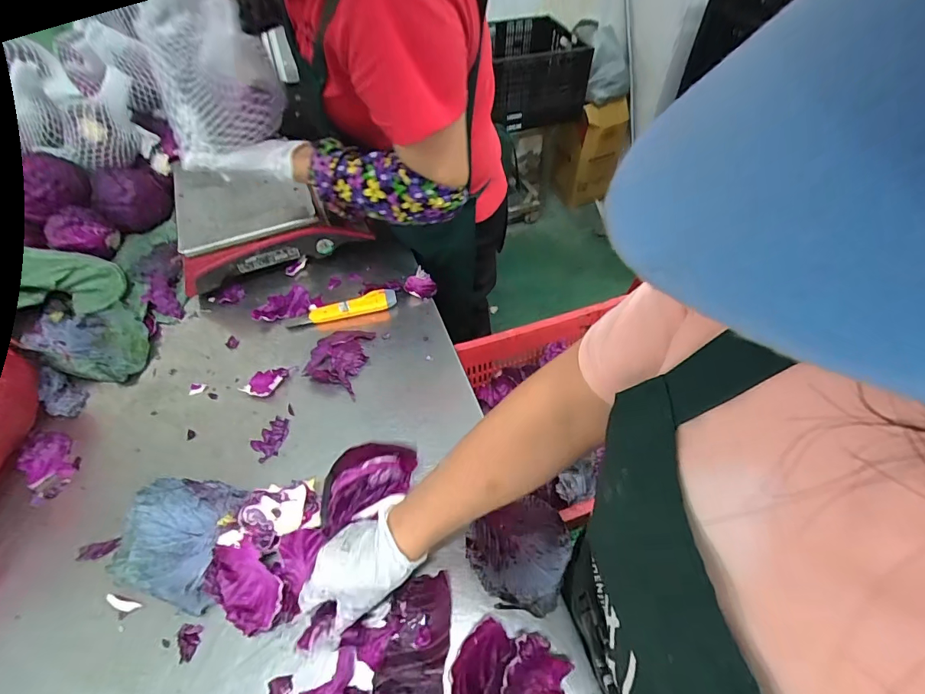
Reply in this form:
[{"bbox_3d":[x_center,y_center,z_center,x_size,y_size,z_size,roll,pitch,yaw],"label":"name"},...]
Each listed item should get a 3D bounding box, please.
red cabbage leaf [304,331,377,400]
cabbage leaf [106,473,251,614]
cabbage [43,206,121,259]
[{"bbox_3d":[-0.180,0.014,0.645,0.077,0.028,0.105,8,53,8],"label":"red cabbage leaf"},{"bbox_3d":[-0.321,0.211,0.497,0.118,0.036,0.126,8,53,8],"label":"cabbage leaf"},{"bbox_3d":[-0.637,-0.190,0.735,0.077,0.074,0.093,35,62,25],"label":"cabbage"}]

